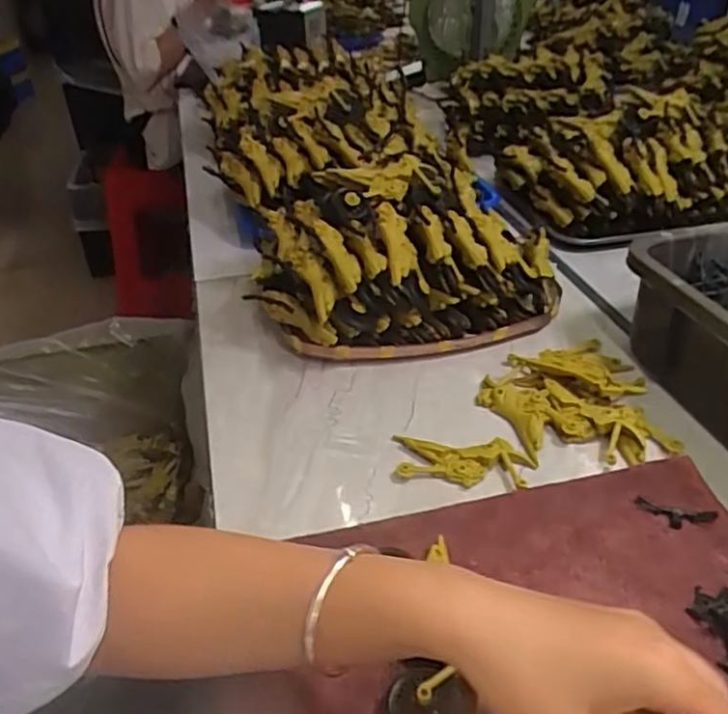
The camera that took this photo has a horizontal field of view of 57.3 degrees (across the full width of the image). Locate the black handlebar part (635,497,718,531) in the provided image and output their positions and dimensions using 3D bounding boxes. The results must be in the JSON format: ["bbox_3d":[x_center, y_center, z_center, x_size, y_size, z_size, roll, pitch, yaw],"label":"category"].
[{"bbox_3d":[0.206,0.104,0.440,0.050,0.004,0.019,9,37,20],"label":"black handlebar part"}]

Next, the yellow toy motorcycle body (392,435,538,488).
[{"bbox_3d":[0.072,0.077,0.498,0.101,0.010,0.043,1,35,11],"label":"yellow toy motorcycle body"}]

